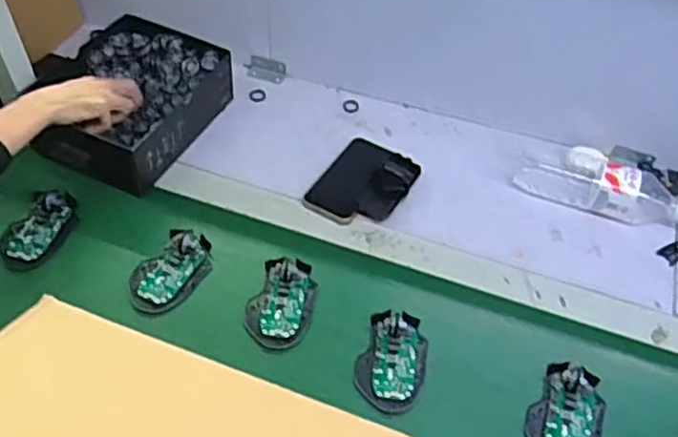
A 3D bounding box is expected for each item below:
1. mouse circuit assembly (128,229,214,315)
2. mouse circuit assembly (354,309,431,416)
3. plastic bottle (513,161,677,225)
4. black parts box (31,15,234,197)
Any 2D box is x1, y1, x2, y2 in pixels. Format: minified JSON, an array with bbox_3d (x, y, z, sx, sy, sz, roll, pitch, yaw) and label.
[{"bbox_3d":[-0.203,0.059,0.788,0.075,0.024,0.115,32,52,17],"label":"mouse circuit assembly"},{"bbox_3d":[0.059,0.156,0.720,0.072,0.017,0.112,16,49,5],"label":"mouse circuit assembly"},{"bbox_3d":[0.352,-0.038,0.874,0.225,0.067,0.059,18,50,9],"label":"plastic bottle"},{"bbox_3d":[-0.297,-0.164,0.931,0.213,0.087,0.262,22,49,9],"label":"black parts box"}]

